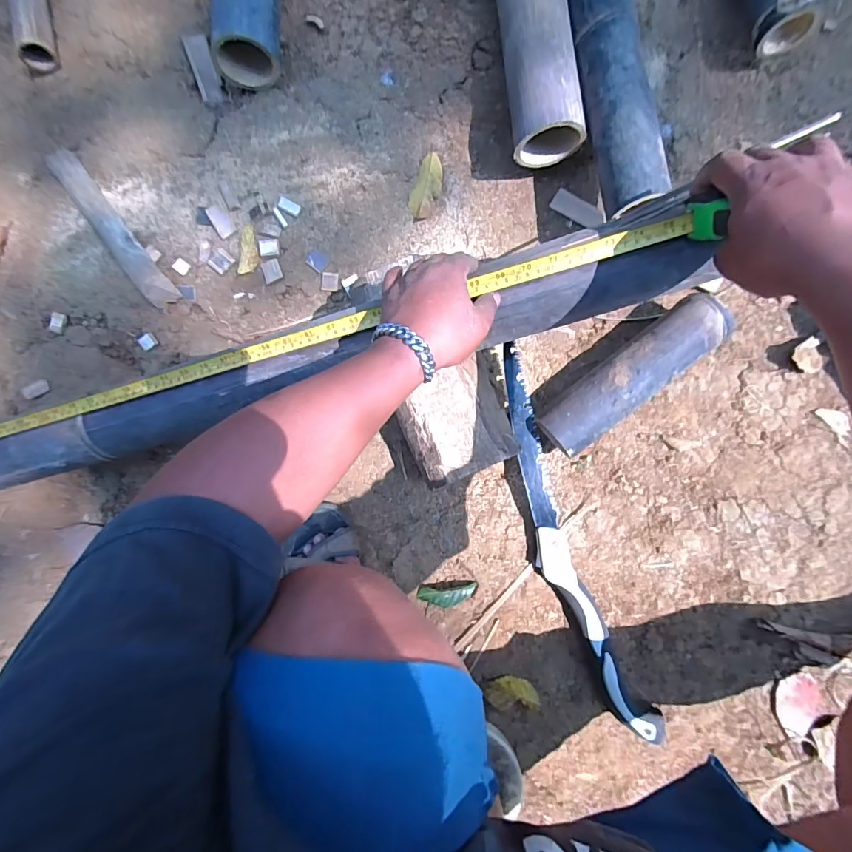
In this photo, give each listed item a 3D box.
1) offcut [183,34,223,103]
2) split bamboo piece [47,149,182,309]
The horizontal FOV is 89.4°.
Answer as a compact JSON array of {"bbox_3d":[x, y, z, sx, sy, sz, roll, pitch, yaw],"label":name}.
[{"bbox_3d":[-0.346,-0.557,0.668,0.035,0.010,0.106,-16,89,3],"label":"offcut"},{"bbox_3d":[-0.482,-0.304,0.659,0.046,0.021,0.312,-39,88,2],"label":"split bamboo piece"}]

